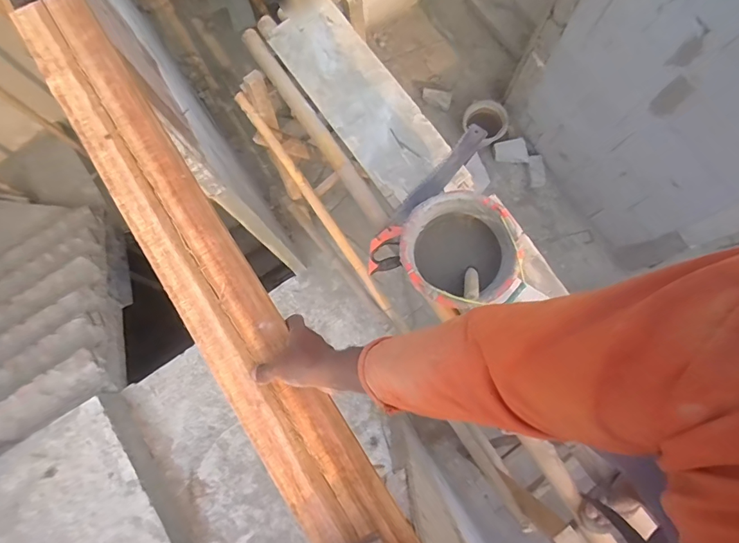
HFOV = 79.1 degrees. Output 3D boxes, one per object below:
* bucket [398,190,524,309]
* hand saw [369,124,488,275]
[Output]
[{"bbox_3d":[0.221,-0.044,1.177,0.270,0.211,0.278,0,79,2],"label":"bucket"},{"bbox_3d":[0.161,-0.206,1.315,0.108,0.034,0.527,35,82,8],"label":"hand saw"}]

